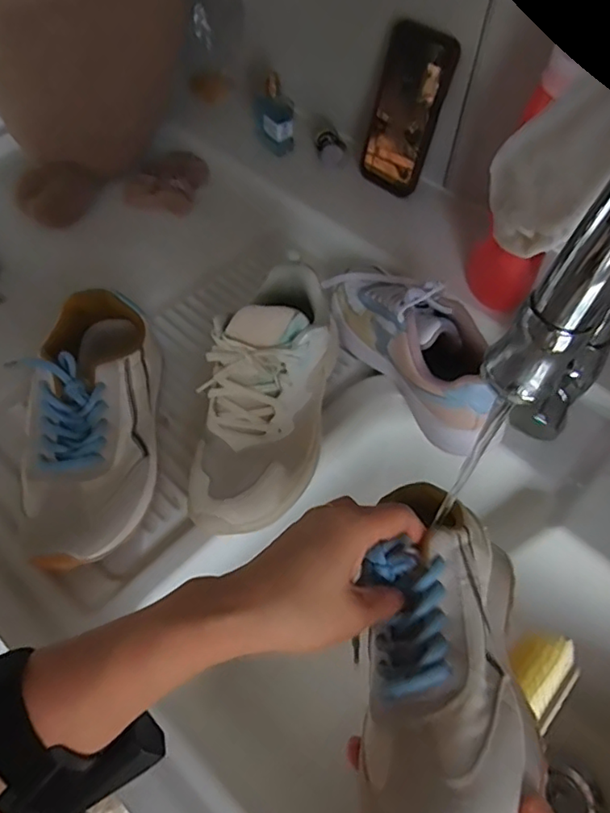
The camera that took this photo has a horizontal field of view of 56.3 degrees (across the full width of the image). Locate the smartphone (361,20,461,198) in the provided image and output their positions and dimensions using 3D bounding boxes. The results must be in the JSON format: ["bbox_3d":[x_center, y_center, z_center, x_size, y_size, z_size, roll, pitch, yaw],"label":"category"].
[{"bbox_3d":[0.109,-0.323,0.632,0.080,0.167,0.009,43,52,19],"label":"smartphone"}]

